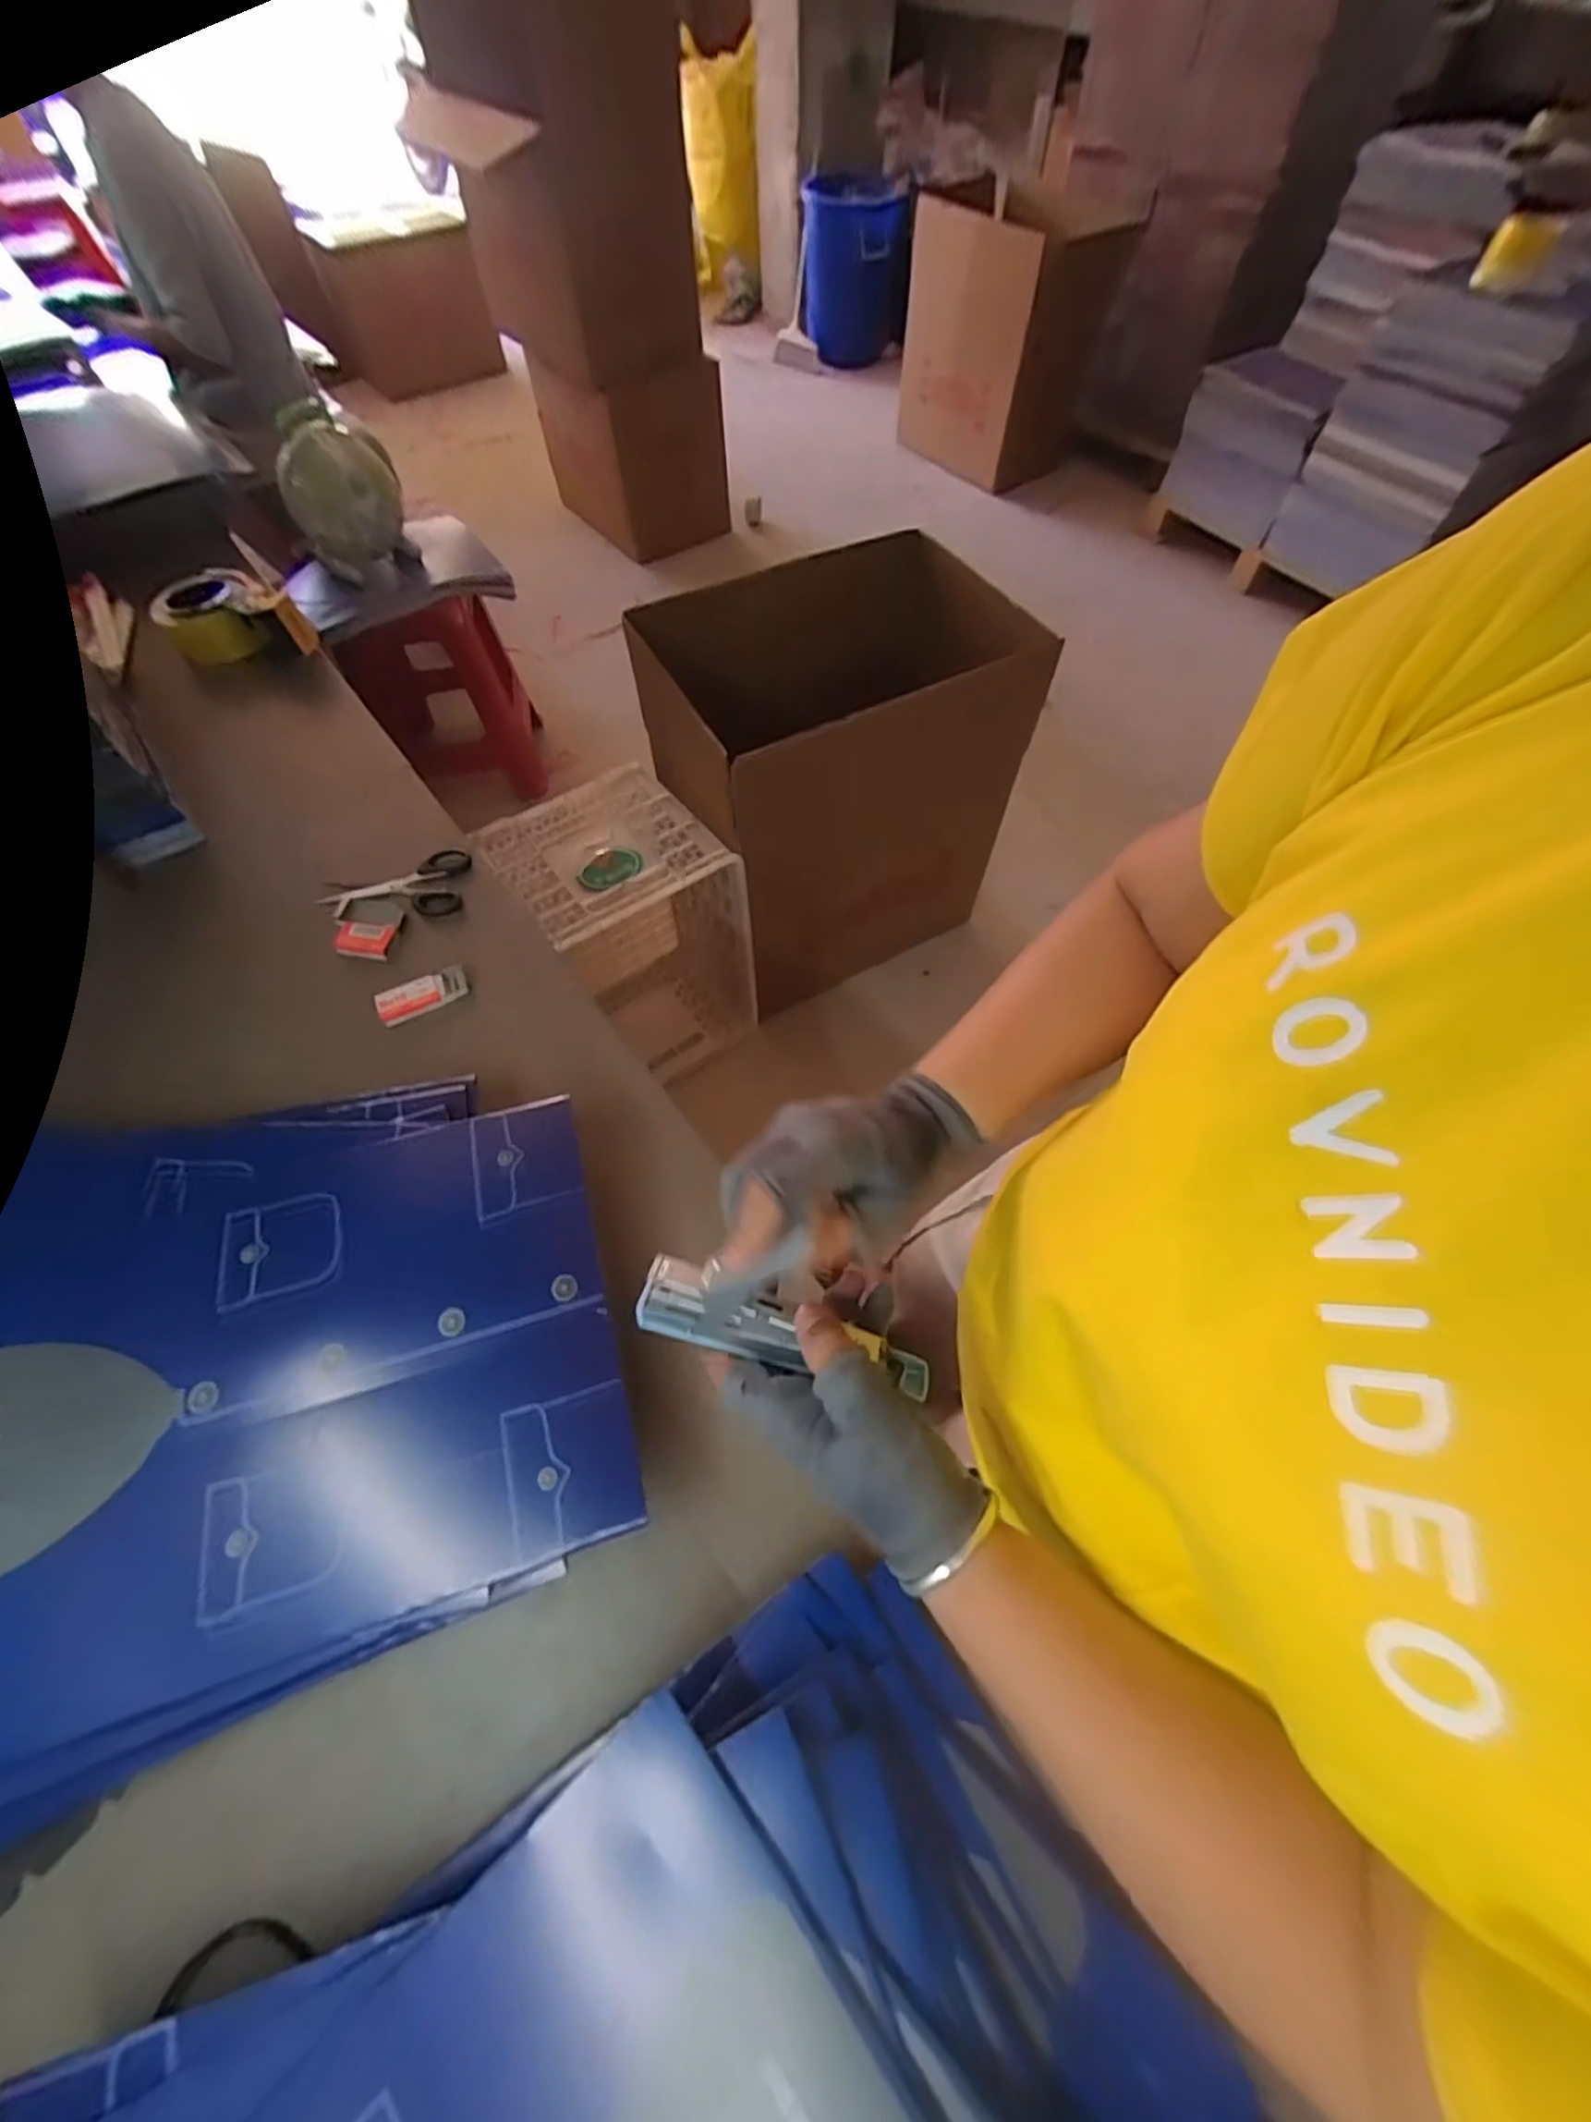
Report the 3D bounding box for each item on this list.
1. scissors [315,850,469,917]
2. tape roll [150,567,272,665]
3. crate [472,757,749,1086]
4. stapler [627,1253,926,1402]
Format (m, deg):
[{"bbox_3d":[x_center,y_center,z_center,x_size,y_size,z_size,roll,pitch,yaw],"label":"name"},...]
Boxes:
[{"bbox_3d":[-0.410,-0.180,0.706,0.140,0.013,0.081,-3,61,-1],"label":"scissors"},{"bbox_3d":[-0.705,-0.539,0.842,0.120,0.057,0.116,0,61,0],"label":"tape roll"},{"bbox_3d":[-0.292,-0.222,1.290,0.326,0.491,0.299,-33,65,-17],"label":"crate"},{"bbox_3d":[-0.005,0.140,0.360,0.154,0.038,0.033,16,62,0],"label":"stapler"}]

